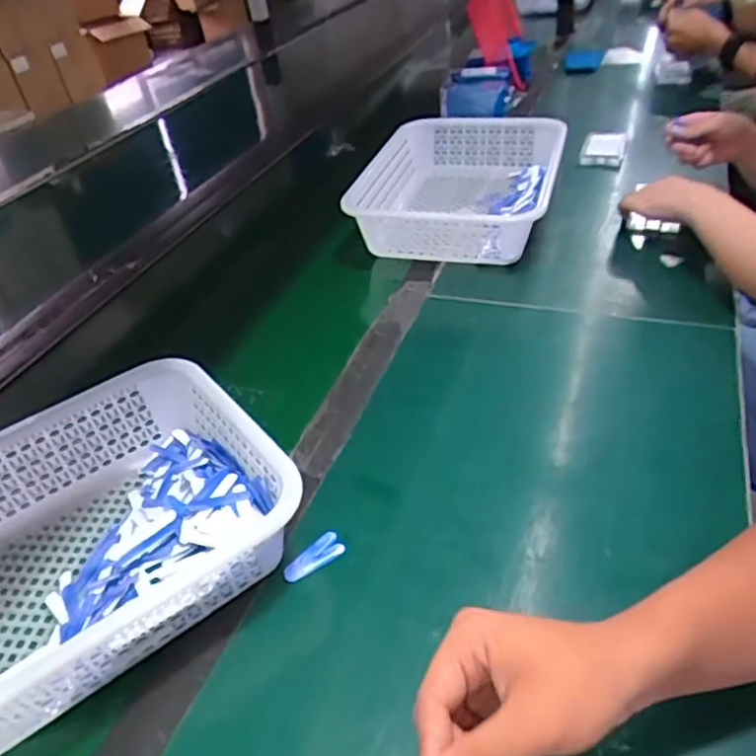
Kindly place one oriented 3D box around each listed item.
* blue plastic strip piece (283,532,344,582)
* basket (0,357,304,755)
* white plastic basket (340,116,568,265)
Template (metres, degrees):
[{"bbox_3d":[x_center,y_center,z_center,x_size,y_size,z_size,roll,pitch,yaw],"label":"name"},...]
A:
[{"bbox_3d":[-0.052,0.142,0.513,0.051,0.005,0.023,-24,41,-19],"label":"blue plastic strip piece"},{"bbox_3d":[-0.251,0.133,0.500,0.340,0.085,0.248,-29,43,-25],"label":"basket"},{"bbox_3d":[0.127,-0.282,0.959,0.260,0.098,0.396,6,40,17],"label":"white plastic basket"}]

